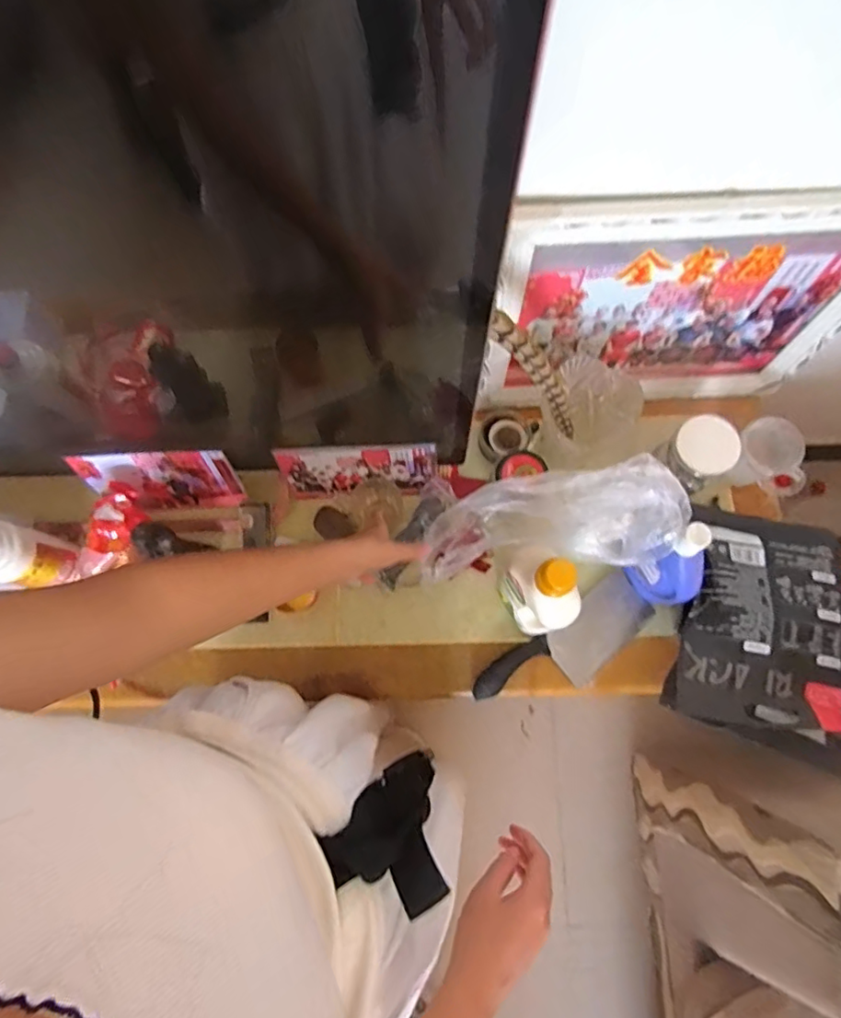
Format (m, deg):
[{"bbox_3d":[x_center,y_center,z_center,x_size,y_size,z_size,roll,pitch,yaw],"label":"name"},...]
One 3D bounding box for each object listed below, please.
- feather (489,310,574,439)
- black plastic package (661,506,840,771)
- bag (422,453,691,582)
[{"bbox_3d":[0.128,-0.147,0.636,0.027,0.209,0.039,7,72,36],"label":"feather"},{"bbox_3d":[0.468,0.153,0.772,0.239,0.064,0.300,18,76,5],"label":"black plastic package"},{"bbox_3d":[0.159,0.018,0.710,0.307,0.098,0.114,-9,74,15],"label":"bag"}]

